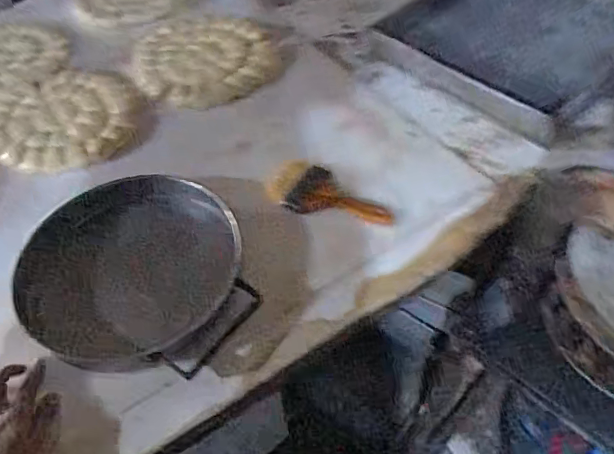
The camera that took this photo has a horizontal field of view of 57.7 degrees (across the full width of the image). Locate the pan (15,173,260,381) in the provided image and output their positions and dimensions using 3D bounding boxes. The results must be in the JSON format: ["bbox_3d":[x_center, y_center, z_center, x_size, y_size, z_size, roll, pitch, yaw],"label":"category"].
[{"bbox_3d":[-0.243,0.059,0.811,0.311,0.061,0.297,-3,51,3],"label":"pan"}]

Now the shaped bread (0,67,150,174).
[{"bbox_3d":[-0.451,-0.208,1.047,0.298,0.042,0.244,-7,51,0],"label":"shaped bread"}]

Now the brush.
[{"bbox_3d":[0.030,-0.048,0.886,0.212,0.031,0.079,23,57,22],"label":"brush"}]

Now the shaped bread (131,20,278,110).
[{"bbox_3d":[-0.212,-0.345,1.152,0.280,0.064,0.284,-16,51,-8],"label":"shaped bread"}]

